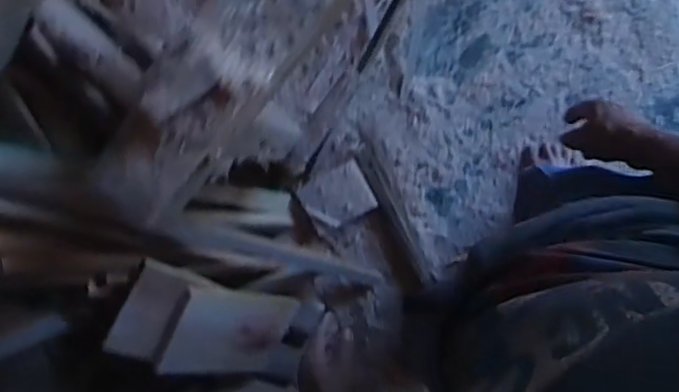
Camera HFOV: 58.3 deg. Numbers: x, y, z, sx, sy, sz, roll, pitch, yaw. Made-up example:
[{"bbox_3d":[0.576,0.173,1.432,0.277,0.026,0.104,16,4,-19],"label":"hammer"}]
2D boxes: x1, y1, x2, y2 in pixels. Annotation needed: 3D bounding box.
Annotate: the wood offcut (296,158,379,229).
[{"bbox_3d":[-0.004,0.002,1.436,0.158,0.026,0.130,-29,72,2],"label":"wood offcut"}]

